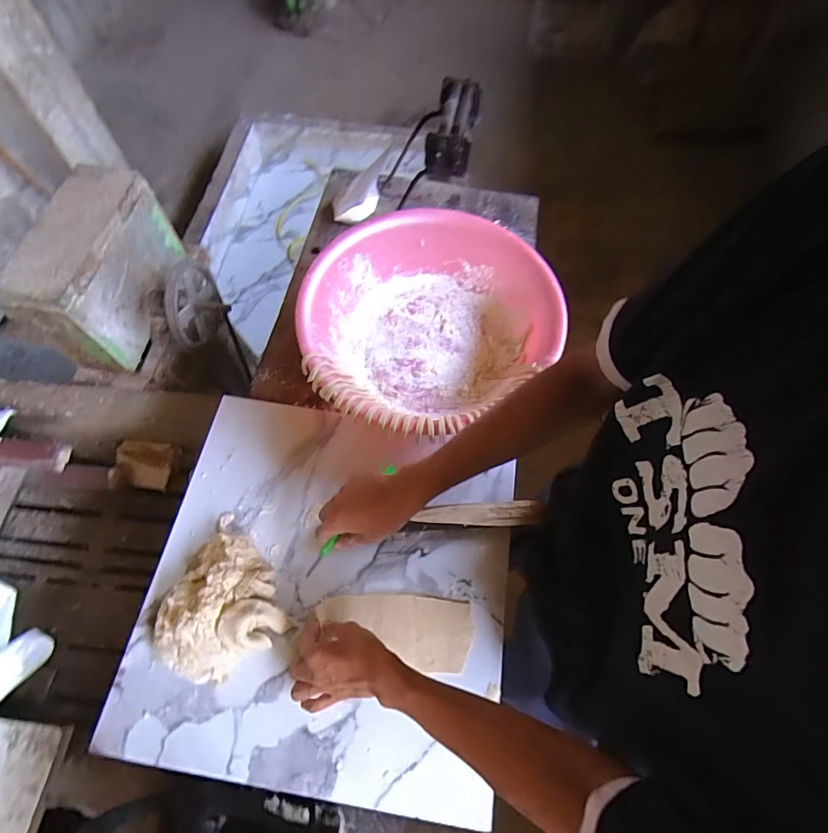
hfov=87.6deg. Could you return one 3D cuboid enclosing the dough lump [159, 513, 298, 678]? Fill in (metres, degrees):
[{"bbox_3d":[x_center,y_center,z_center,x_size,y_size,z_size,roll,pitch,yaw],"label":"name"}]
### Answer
[{"bbox_3d":[-0.270,0.240,0.568,0.158,0.062,0.188,-37,70,-18],"label":"dough lump"}]

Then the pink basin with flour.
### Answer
[{"bbox_3d":[0.024,-0.146,0.730,0.425,0.127,0.403,1,63,-2],"label":"pink basin with flour"}]

